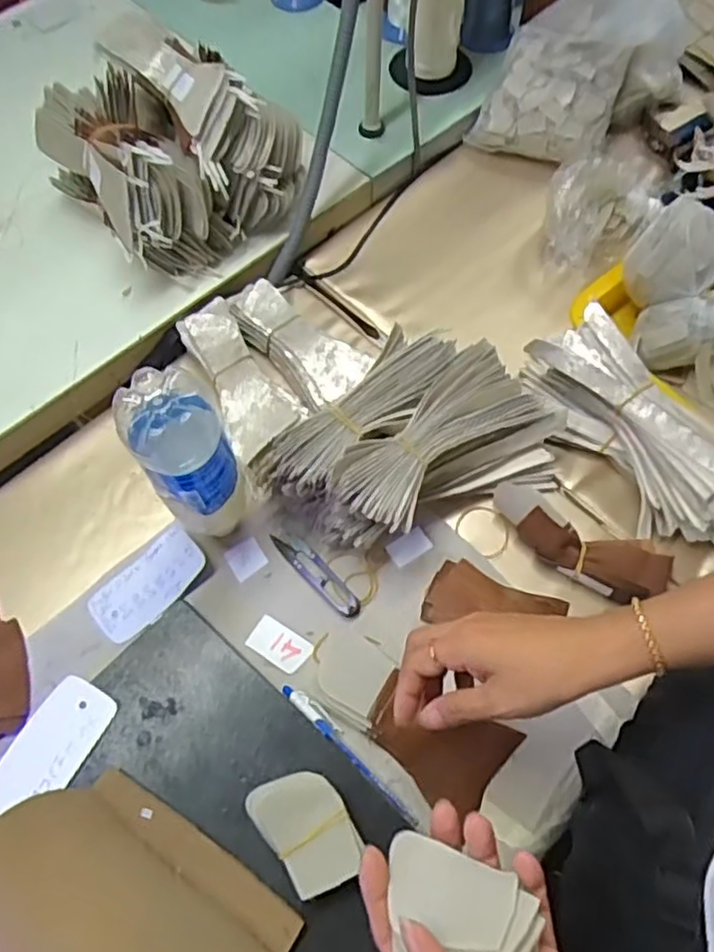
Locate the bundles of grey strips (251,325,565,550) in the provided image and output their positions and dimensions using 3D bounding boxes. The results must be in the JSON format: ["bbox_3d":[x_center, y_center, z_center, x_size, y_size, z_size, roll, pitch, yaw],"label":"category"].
[{"bbox_3d":[0.044,-0.028,0.600,0.237,0.085,0.173,-34,69,-14],"label":"bundles of grey strips"}]

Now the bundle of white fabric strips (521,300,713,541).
[{"bbox_3d":[0.254,-0.044,0.616,0.099,0.073,0.227,-31,68,-13],"label":"bundle of white fabric strips"}]

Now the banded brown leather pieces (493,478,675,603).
[{"bbox_3d":[0.183,0.054,0.582,0.151,0.043,0.051,28,68,13],"label":"banded brown leather pieces"}]

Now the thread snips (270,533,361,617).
[{"bbox_3d":[-0.035,0.082,0.594,0.022,0.005,0.100,-41,70,-17],"label":"thread snips"}]

